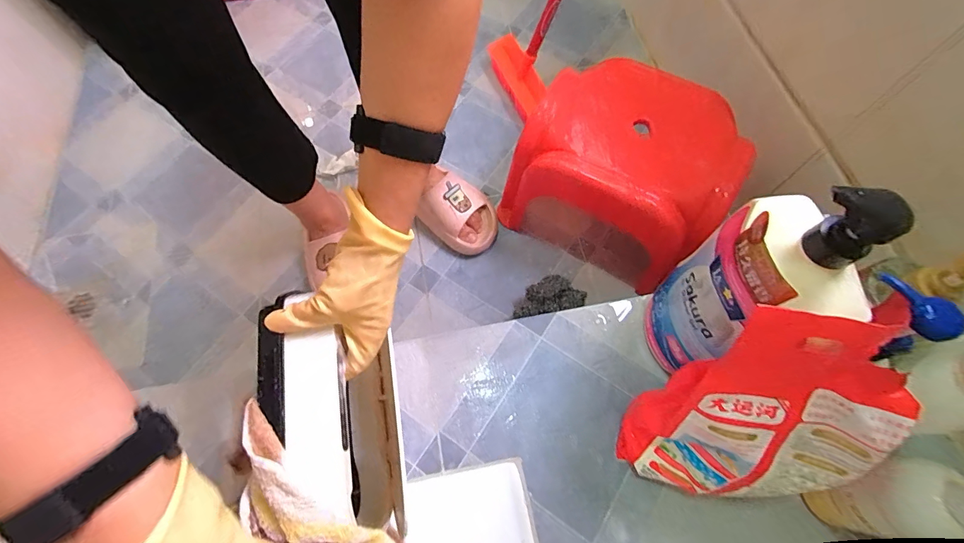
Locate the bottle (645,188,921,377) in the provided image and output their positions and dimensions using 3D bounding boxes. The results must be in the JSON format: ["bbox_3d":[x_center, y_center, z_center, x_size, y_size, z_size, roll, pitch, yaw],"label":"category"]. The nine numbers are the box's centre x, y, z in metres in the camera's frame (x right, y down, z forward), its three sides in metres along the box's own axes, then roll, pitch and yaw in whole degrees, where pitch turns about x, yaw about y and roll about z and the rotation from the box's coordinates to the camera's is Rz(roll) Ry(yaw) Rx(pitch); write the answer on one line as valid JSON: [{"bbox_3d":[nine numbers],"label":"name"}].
[{"bbox_3d":[0.247,0.021,0.401,0.069,0.315,0.119,-10,68,-3],"label":"bottle"}]

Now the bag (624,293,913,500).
[{"bbox_3d":[0.244,0.133,0.379,0.160,0.249,0.132,6,66,5],"label":"bag"}]

